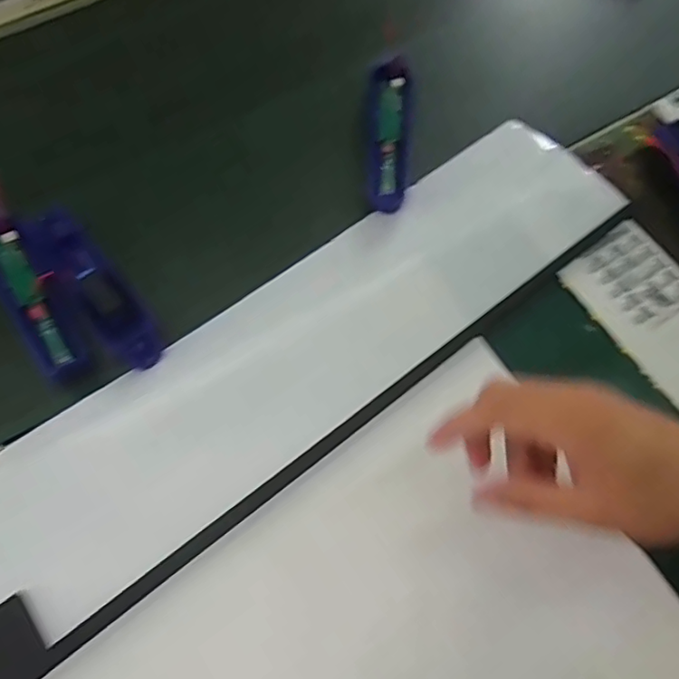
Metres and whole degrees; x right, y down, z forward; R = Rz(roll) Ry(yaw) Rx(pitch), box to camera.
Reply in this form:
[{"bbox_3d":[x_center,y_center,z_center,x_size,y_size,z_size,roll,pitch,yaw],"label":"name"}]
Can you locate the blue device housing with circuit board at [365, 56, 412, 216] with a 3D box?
[{"bbox_3d":[0.043,-0.182,0.498,0.041,0.015,0.161,4,67,3],"label":"blue device housing with circuit board"}]

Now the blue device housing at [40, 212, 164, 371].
[{"bbox_3d":[-0.180,-0.040,0.431,0.036,0.022,0.150,-33,70,-12],"label":"blue device housing"}]

